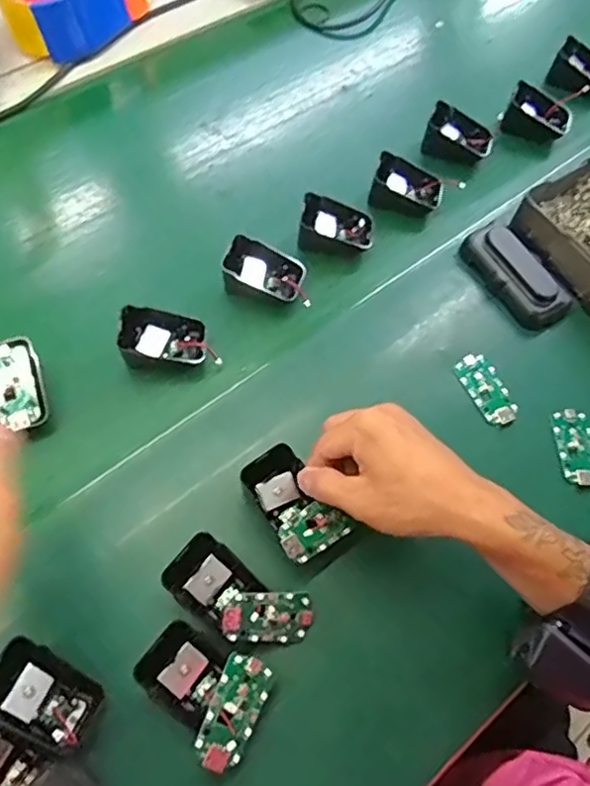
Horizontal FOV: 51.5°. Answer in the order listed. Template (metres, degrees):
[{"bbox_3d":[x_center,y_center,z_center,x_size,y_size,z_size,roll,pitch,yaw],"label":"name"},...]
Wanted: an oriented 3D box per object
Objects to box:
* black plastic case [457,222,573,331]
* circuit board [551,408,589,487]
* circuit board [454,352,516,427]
[{"bbox_3d":[0.199,-0.107,0.547,0.050,0.023,0.105,-26,68,-17],"label":"black plastic case"},{"bbox_3d":[0.228,0.043,0.494,0.032,0.004,0.064,0,63,-5],"label":"circuit board"},{"bbox_3d":[0.161,-0.003,0.509,0.031,0.004,0.064,-23,67,-16],"label":"circuit board"}]

